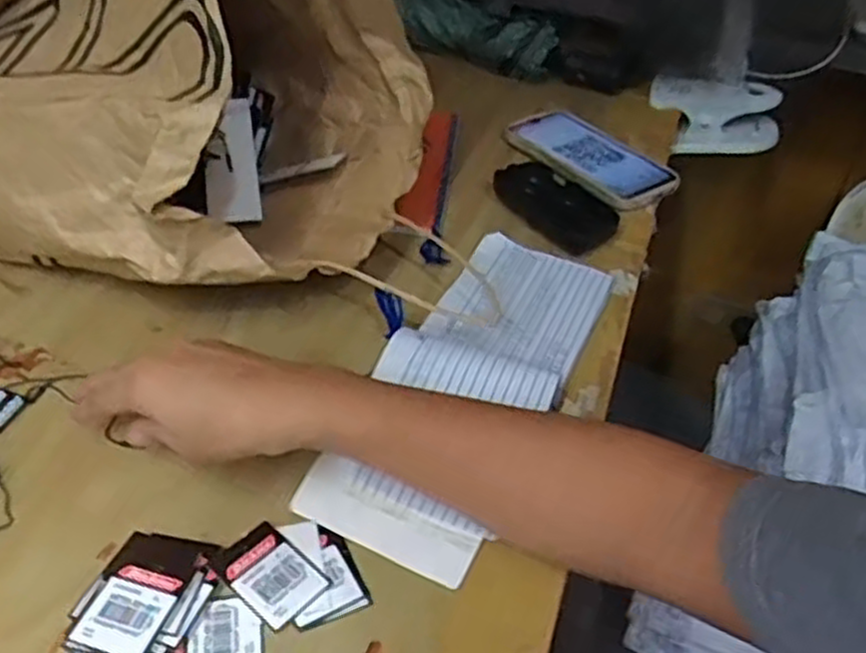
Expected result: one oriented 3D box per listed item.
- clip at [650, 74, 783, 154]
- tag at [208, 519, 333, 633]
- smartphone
[{"bbox_3d":[0.293,-0.220,0.826,0.136,0.068,0.036,10,41,5],"label":"clip"},{"bbox_3d":[-0.080,0.121,0.389,0.051,0.004,0.037,36,47,25],"label":"tag"},{"bbox_3d":[0.139,-0.156,0.710,0.089,0.008,0.159,-22,48,-29],"label":"smartphone"}]

